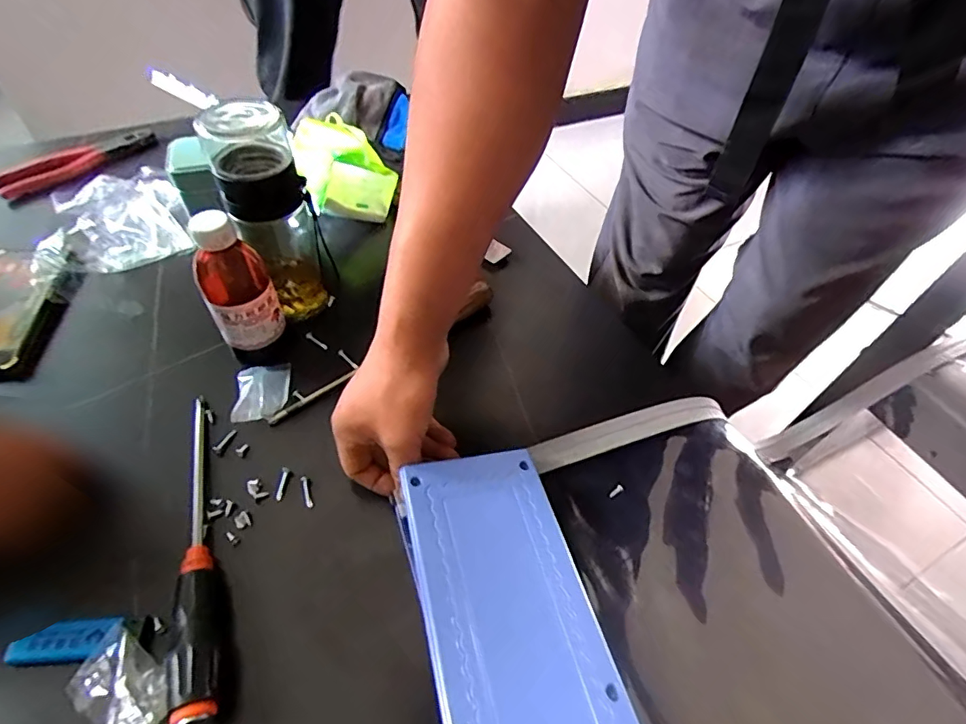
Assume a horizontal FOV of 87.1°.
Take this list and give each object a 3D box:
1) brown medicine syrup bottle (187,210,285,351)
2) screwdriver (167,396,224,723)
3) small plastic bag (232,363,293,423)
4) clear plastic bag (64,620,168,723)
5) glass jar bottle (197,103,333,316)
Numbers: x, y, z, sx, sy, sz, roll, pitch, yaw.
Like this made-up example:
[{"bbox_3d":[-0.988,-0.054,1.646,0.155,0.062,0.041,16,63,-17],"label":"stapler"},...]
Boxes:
[{"bbox_3d":[-0.211,-0.066,0.433,0.056,0.122,0.048,-26,57,-23],"label":"brown medicine syrup bottle"},{"bbox_3d":[-0.209,0.122,0.363,0.029,0.030,0.237,-17,54,-17],"label":"screwdriver"},{"bbox_3d":[-0.197,0.025,0.454,0.045,0.007,0.060,-8,51,-10],"label":"small plastic bag"},{"bbox_3d":[-0.219,0.197,0.306,0.061,0.010,0.041,31,56,21],"label":"clear plastic bag"},{"bbox_3d":[-0.186,-0.137,0.460,0.070,0.189,0.084,-9,52,-11],"label":"glass jar bottle"}]

